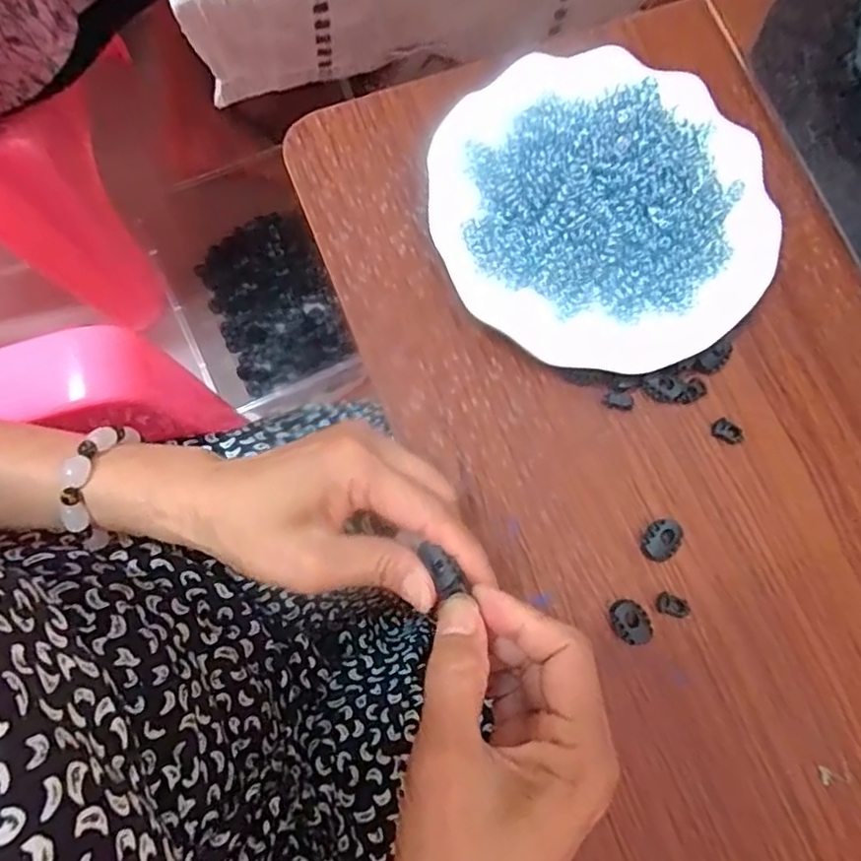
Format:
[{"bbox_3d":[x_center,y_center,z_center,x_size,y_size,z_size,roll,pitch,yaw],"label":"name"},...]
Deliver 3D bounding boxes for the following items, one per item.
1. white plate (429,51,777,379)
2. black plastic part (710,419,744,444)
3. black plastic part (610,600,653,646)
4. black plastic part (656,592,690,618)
[{"bbox_3d":[0.094,-0.120,0.346,0.180,0.044,0.178,0,77,-1],"label":"white plate"},{"bbox_3d":[0.163,0.001,0.341,0.018,0.007,0.010,24,77,4],"label":"black plastic part"},{"bbox_3d":[0.102,0.098,0.315,0.017,0.005,0.023,-29,79,-8],"label":"black plastic part"},{"bbox_3d":[0.125,0.090,0.320,0.017,0.006,0.010,15,77,2],"label":"black plastic part"}]

